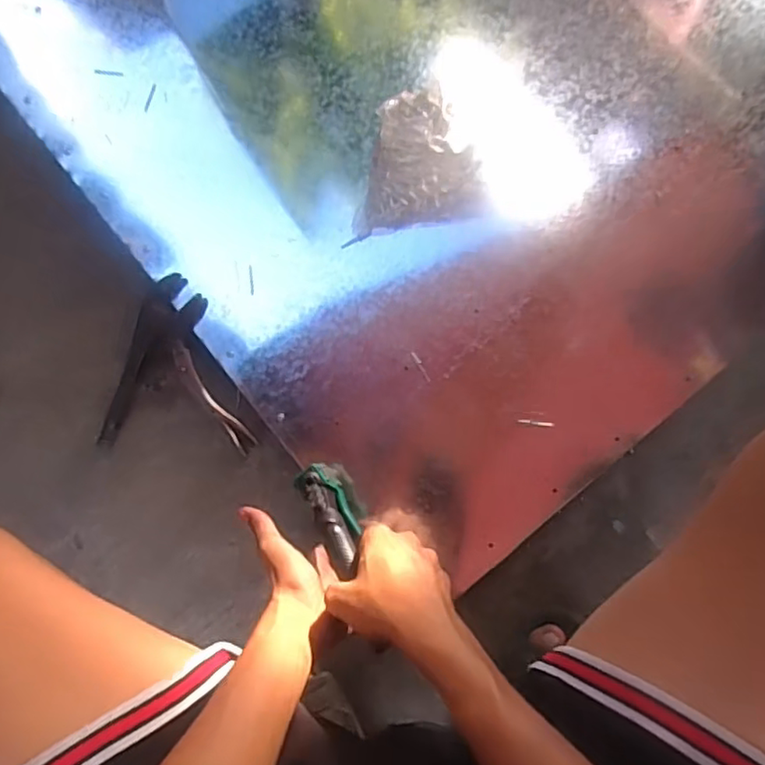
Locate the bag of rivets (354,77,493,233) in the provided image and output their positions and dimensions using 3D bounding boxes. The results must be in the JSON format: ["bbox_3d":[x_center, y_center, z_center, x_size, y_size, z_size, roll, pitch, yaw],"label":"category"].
[{"bbox_3d":[0.039,-0.259,0.689,0.159,0.054,0.152,-9,80,1],"label":"bag of rivets"}]

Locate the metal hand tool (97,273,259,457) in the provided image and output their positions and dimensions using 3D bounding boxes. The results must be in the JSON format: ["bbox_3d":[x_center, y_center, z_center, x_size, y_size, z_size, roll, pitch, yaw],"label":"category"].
[{"bbox_3d":[-0.236,-0.022,0.709,0.168,0.028,0.193,2,81,2],"label":"metal hand tool"}]

